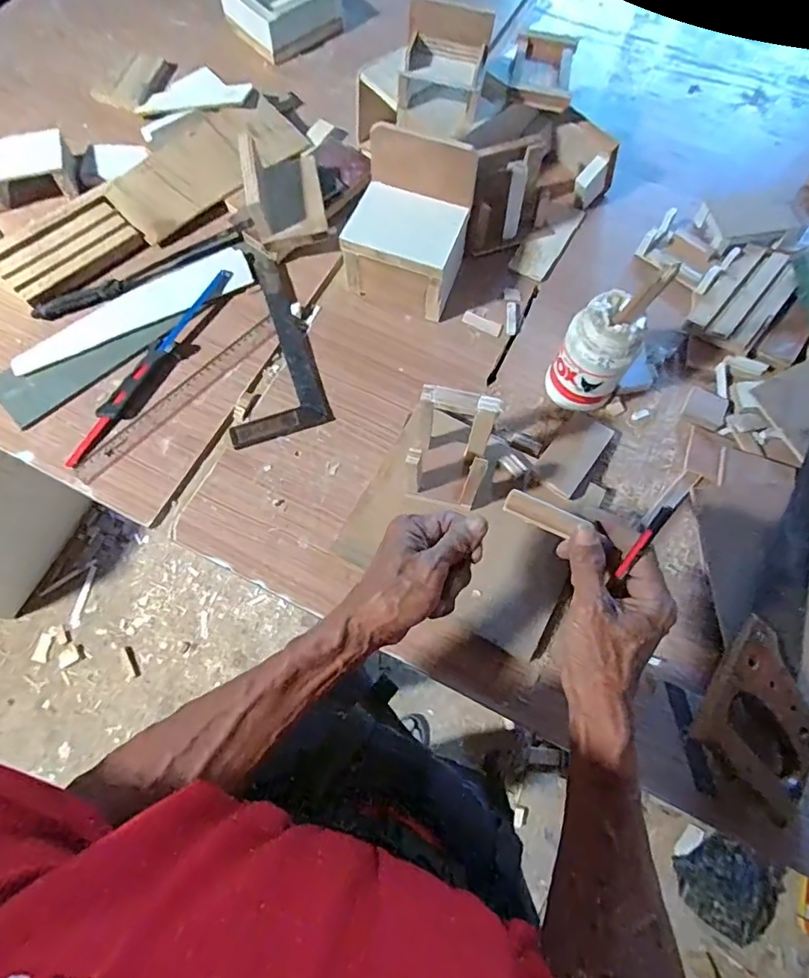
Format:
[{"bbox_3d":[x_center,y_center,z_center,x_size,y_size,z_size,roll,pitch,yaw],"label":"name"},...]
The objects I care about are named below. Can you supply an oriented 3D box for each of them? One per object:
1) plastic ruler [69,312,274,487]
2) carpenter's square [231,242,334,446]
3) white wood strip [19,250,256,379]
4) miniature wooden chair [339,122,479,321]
[{"bbox_3d":[-0.268,-0.112,0.639,0.027,0.006,0.286,43,75,9],"label":"plastic ruler"},{"bbox_3d":[-0.181,-0.191,0.666,0.116,0.010,0.282,-16,72,-7],"label":"carpenter's square"},{"bbox_3d":[-0.341,-0.230,0.670,0.299,0.005,0.069,-28,74,-11],"label":"white wood strip"},{"bbox_3d":[0.004,-0.316,0.648,0.132,0.135,0.138,17,71,4],"label":"miniature wooden chair"}]

